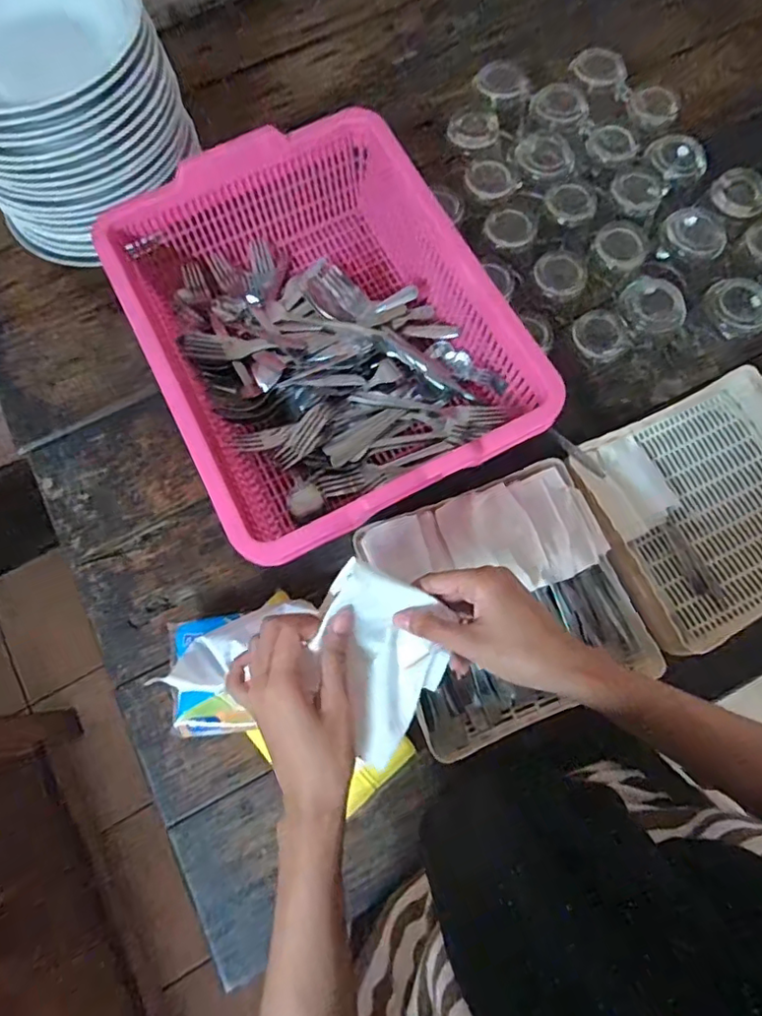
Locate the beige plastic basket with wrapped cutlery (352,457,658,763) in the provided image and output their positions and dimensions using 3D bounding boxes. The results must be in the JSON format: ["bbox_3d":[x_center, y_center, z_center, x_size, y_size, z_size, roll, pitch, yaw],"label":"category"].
[{"bbox_3d":[0.112,0.085,0.518,0.210,0.058,0.214,-20,74,-5],"label":"beige plastic basket with wrapped cutlery"}]

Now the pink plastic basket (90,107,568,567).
[{"bbox_3d":[-0.057,-0.165,0.590,0.313,0.132,0.396,-27,75,-7],"label":"pink plastic basket"}]

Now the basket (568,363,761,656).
[{"bbox_3d":[0.317,-0.002,0.556,0.225,0.054,0.217,-26,75,-6],"label":"basket"}]

